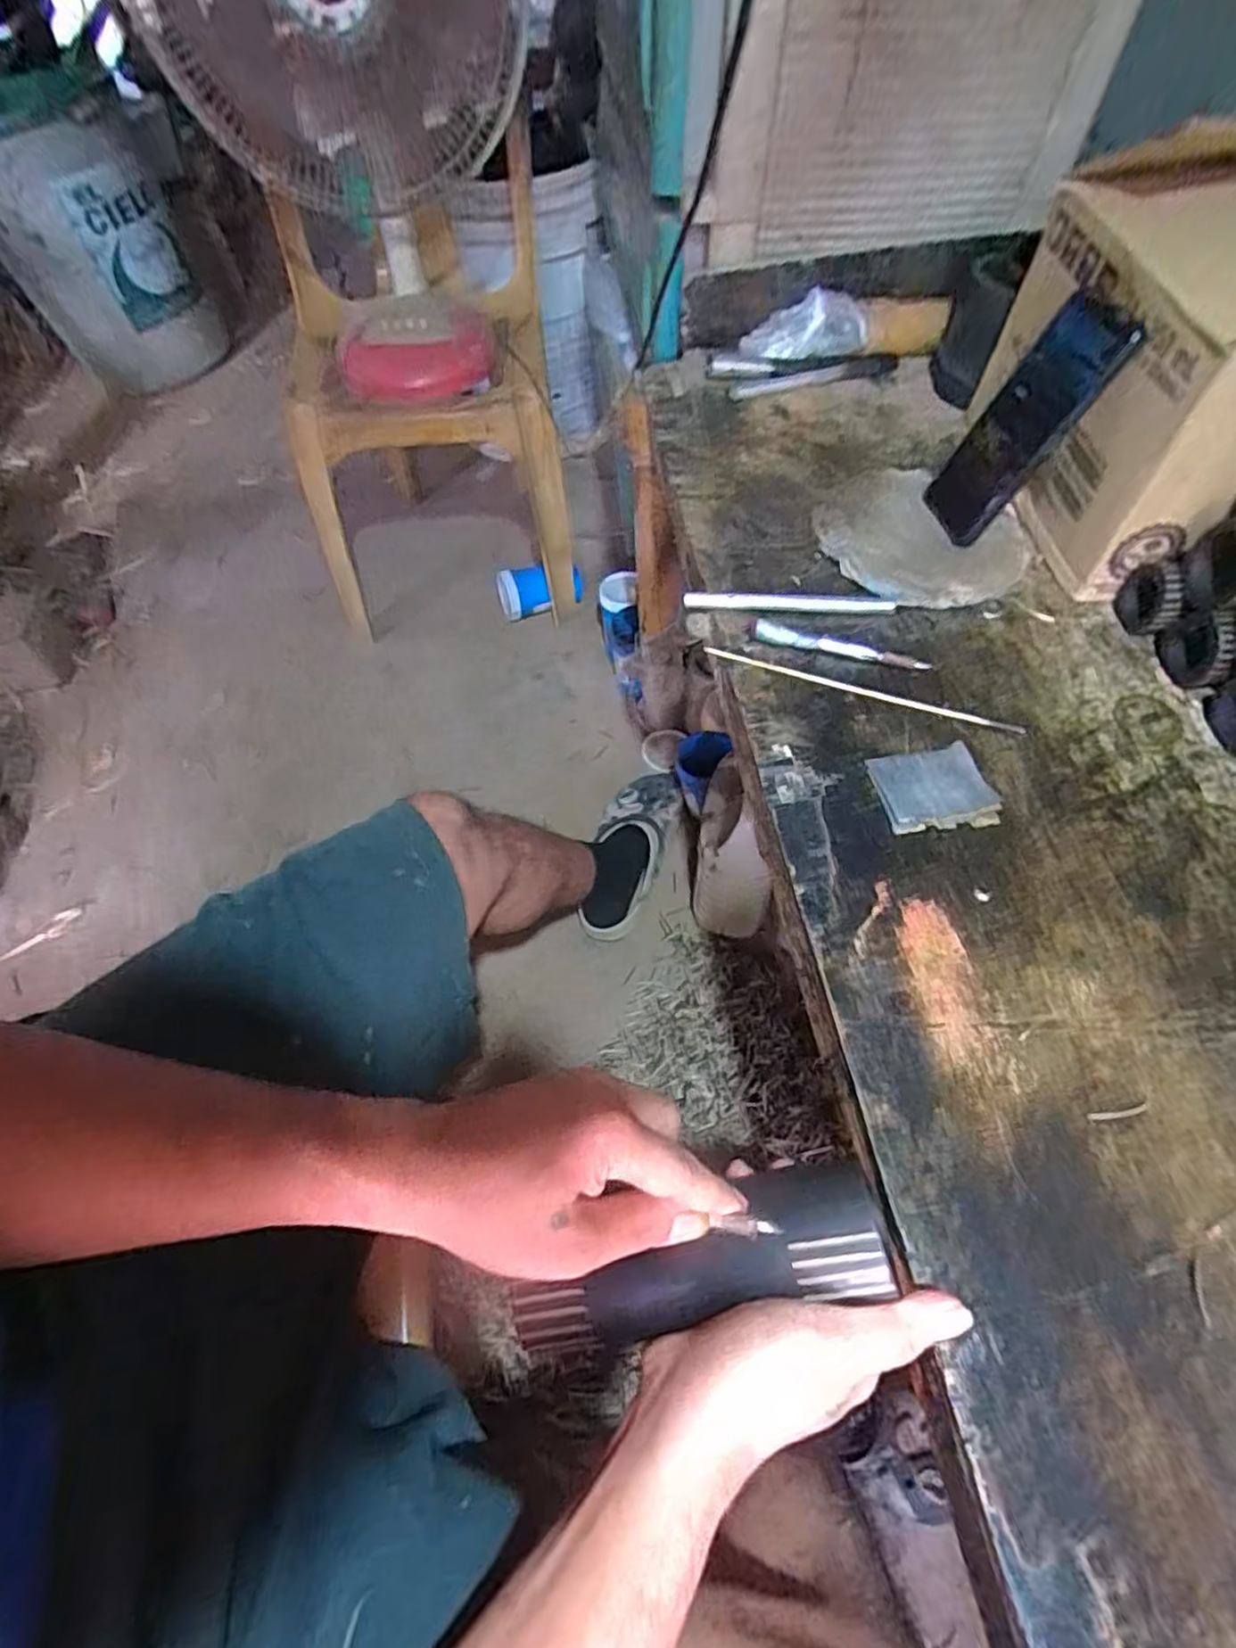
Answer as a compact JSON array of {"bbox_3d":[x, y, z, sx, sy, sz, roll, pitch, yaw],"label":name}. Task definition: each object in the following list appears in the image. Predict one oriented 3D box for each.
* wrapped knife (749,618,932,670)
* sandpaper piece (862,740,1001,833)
[{"bbox_3d":[0.163,-0.132,0.514,0.130,0.016,0.016,14,59,9],"label":"wrapped knife"},{"bbox_3d":[0.205,-0.023,0.450,0.070,0.006,0.060,-7,58,-4],"label":"sandpaper piece"}]

